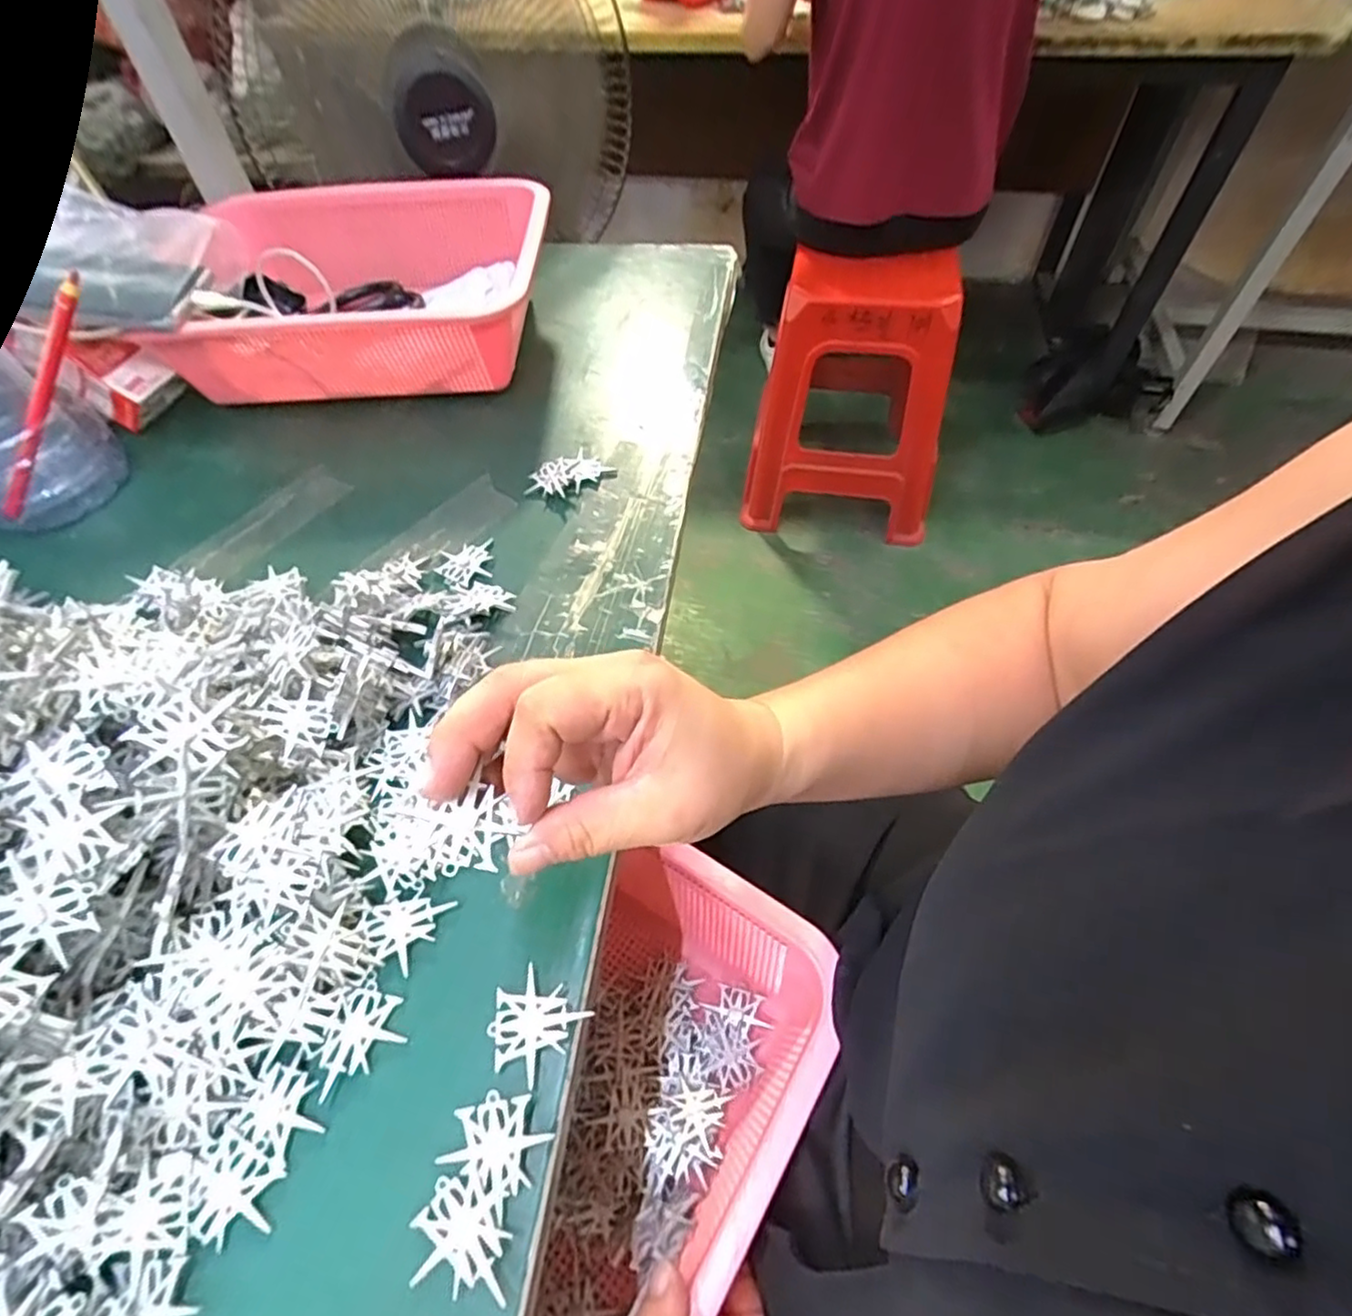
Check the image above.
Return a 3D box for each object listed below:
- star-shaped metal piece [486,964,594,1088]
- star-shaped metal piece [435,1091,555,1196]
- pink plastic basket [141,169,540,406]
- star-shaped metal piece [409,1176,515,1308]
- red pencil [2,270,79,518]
[{"bbox_3d":[-0.058,0.146,0.265,0.035,0.004,0.034,29,65,24],"label":"star-shaped metal piece"},{"bbox_3d":[-0.065,0.176,0.244,0.035,0.006,0.029,17,56,15],"label":"star-shaped metal piece"},{"bbox_3d":[-0.240,-0.292,0.534,0.257,0.094,0.200,-4,54,0],"label":"pink plastic basket"},{"bbox_3d":[-0.073,0.198,0.228,0.035,0.007,0.028,4,54,6],"label":"star-shaped metal piece"},{"bbox_3d":[-0.404,-0.163,0.424,0.012,0.164,0.011,38,17,21],"label":"red pencil"}]

